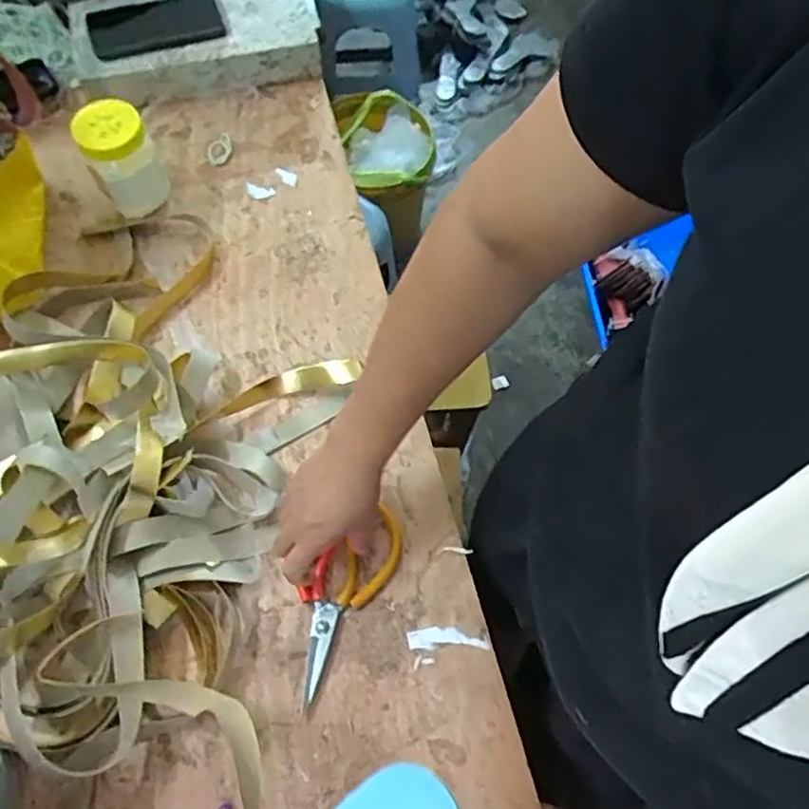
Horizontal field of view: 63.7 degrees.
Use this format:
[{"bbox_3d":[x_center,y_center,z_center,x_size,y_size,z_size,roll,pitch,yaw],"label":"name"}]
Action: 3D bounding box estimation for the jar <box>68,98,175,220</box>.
[{"bbox_3d":[-0.316,-0.277,0.729,0.071,0.117,0.074,1,65,-3],"label":"jar"}]

